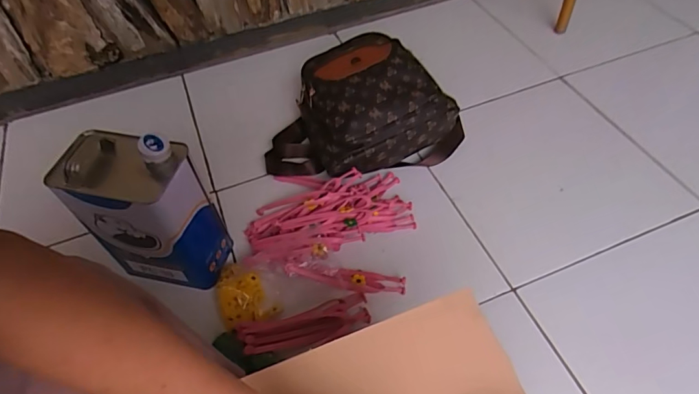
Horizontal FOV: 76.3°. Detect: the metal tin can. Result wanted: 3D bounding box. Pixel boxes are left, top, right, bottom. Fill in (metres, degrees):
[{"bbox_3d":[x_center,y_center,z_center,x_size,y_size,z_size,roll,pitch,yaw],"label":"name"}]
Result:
[{"bbox_3d":[-0.296,0.022,0.661,0.168,0.245,0.105,7,53,9],"label":"metal tin can"}]

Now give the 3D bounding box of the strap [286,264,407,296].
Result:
[{"bbox_3d":[-0.006,0.128,0.710,0.187,0.028,0.038,9,52,-7],"label":"strap"}]

